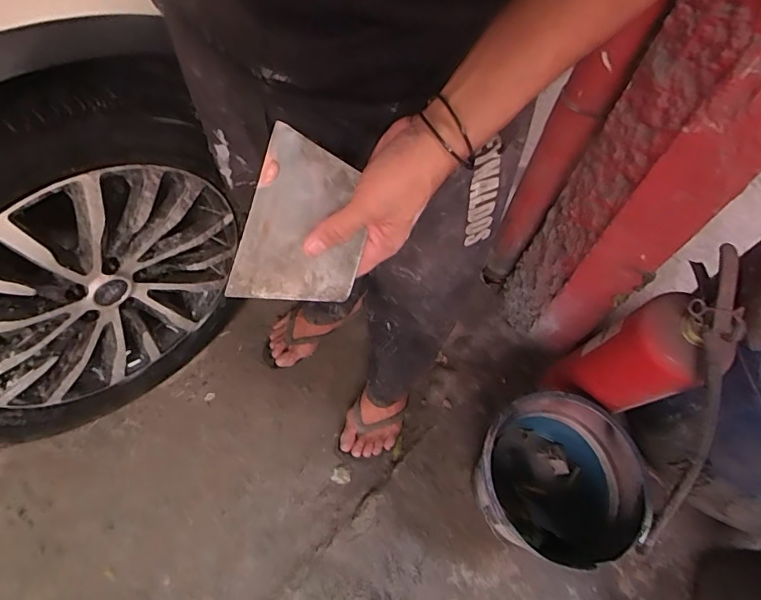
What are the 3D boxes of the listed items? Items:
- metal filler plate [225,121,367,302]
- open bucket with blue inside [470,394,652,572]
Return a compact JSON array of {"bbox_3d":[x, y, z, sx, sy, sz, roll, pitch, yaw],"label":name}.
[{"bbox_3d":[-0.061,-0.060,0.394,0.094,0.005,0.135,17,94,1],"label":"metal filler plate"},{"bbox_3d":[0.269,0.304,0.814,0.231,0.242,0.236,1,64,-2],"label":"open bucket with blue inside"}]

